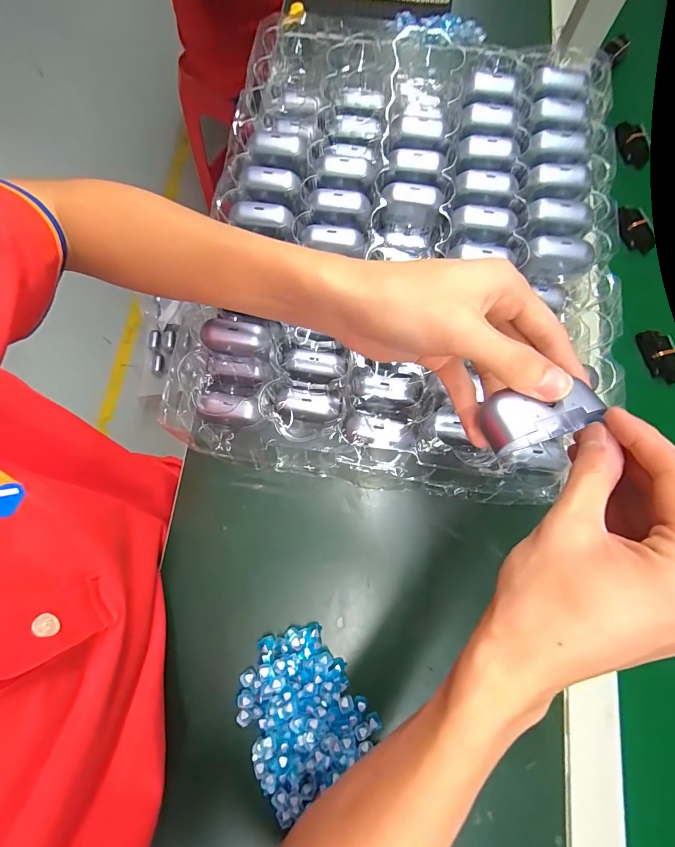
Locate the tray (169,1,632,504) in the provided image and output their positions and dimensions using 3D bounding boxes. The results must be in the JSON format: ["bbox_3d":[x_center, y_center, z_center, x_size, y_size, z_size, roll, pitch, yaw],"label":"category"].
[{"bbox_3d":[0.072,-0.178,0.352,0.381,0.055,0.480,12,81,2],"label":"tray"}]

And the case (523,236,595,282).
[{"bbox_3d":[0.196,-0.146,0.330,0.053,0.026,0.028,7,75,2],"label":"case"}]

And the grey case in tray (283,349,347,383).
[{"bbox_3d":[-0.020,-0.053,0.340,0.054,0.019,0.025,2,75,1],"label":"grey case in tray"}]

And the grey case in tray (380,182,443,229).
[{"bbox_3d":[0.068,-0.205,0.349,0.053,0.032,0.026,8,75,2],"label":"grey case in tray"}]

